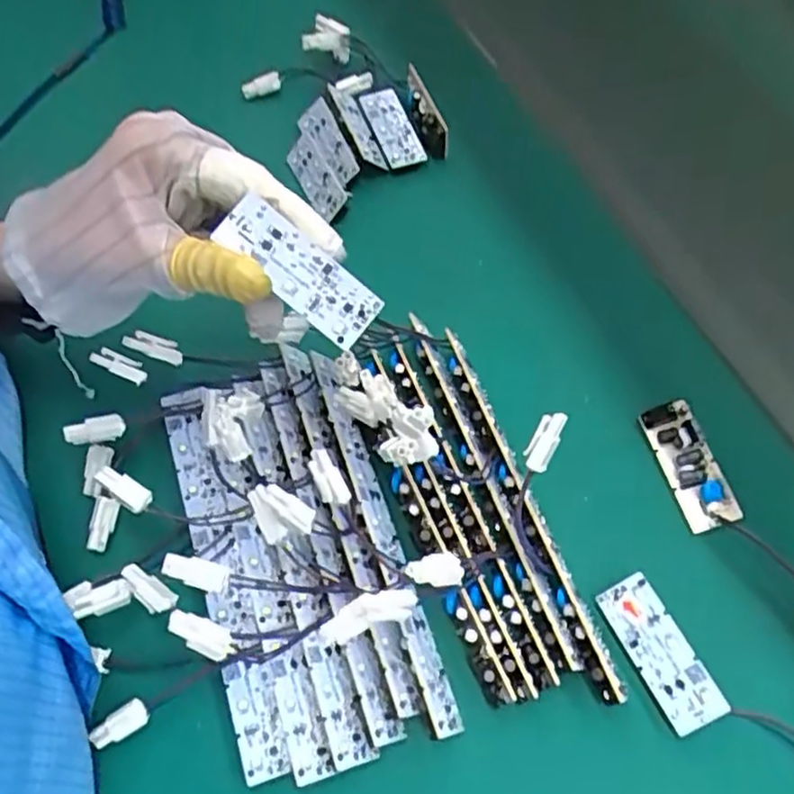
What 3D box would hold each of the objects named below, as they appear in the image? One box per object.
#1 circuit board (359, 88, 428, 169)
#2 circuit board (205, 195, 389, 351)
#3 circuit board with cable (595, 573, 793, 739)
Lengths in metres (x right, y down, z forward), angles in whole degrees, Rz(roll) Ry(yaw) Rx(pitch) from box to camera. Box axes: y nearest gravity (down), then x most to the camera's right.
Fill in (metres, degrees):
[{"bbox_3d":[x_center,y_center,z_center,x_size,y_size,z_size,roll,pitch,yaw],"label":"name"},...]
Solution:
[{"bbox_3d":[-0.004,-0.176,0.472,0.027,0.009,0.058,-21,72,-6],"label":"circuit board"},{"bbox_3d":[-0.036,-0.046,0.269,0.063,0.004,0.023,39,90,-6],"label":"circuit board"},{"bbox_3d":[0.141,0.135,0.305,0.036,0.012,0.135,-41,69,-17],"label":"circuit board with cable"}]

